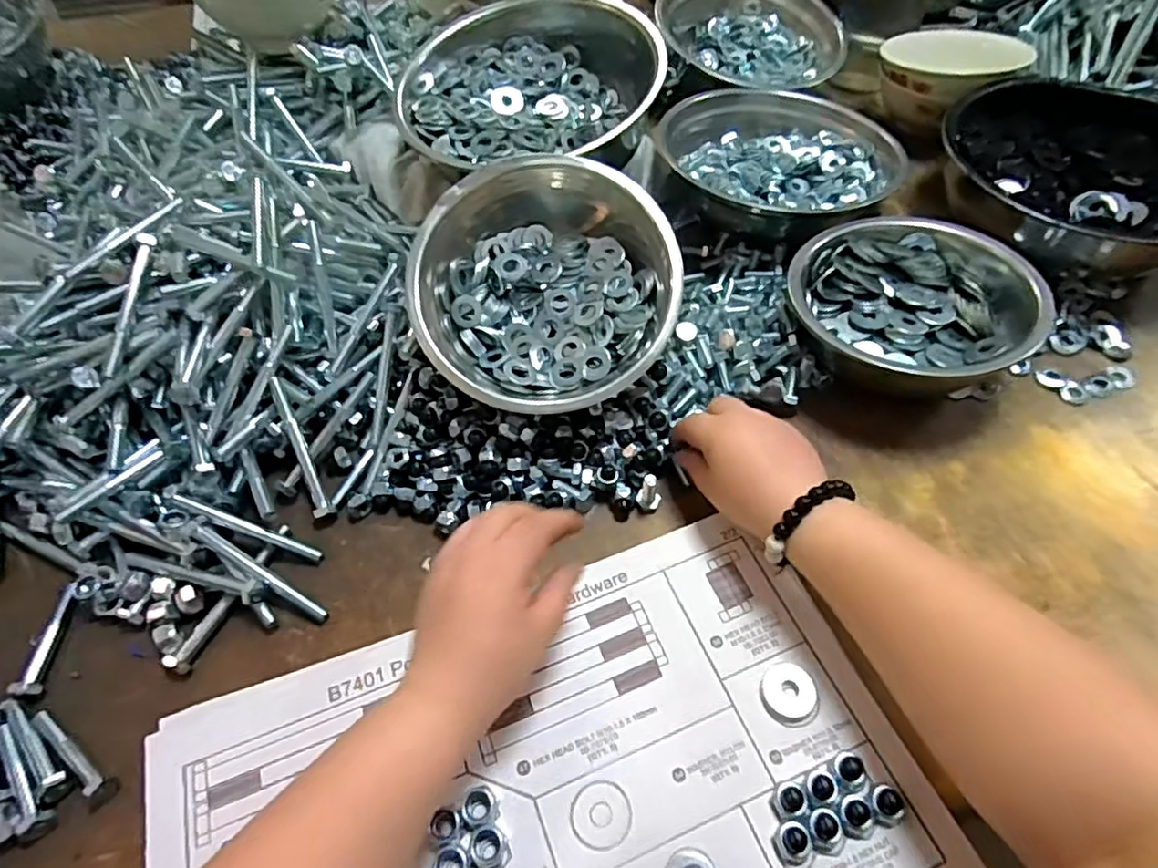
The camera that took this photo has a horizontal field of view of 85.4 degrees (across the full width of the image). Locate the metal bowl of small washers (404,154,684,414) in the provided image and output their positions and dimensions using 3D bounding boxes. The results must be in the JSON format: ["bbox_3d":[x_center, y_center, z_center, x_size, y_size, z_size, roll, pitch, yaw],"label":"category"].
[{"bbox_3d":[-0.024,-0.105,0.460,0.187,0.073,0.187,0,79,1],"label":"metal bowl of small washers"}]

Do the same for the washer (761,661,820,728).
[{"bbox_3d":[0.118,0.144,0.350,0.031,0.004,0.034,-1,56,2],"label":"washer"}]

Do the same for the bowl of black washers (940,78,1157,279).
[{"bbox_3d":[0.441,-0.219,0.558,0.217,0.078,0.211,-1,56,2],"label":"bowl of black washers"}]

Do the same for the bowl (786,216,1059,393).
[{"bbox_3d":[0.250,-0.095,0.486,0.169,0.073,0.154,-1,56,2],"label":"bowl"}]

